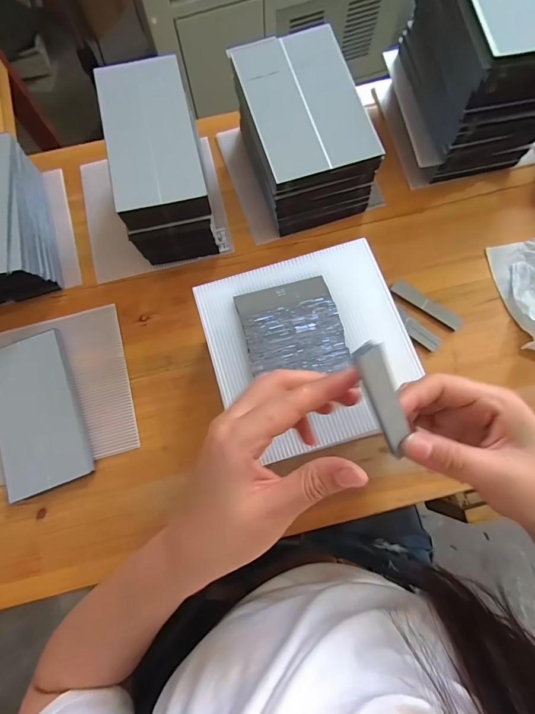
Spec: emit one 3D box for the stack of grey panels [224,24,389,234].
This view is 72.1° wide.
[{"bbox_3d":[0.037,-0.234,0.400,0.113,0.098,0.166,-16,77,-3],"label":"stack of grey panels"}]

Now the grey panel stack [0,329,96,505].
[{"bbox_3d":[-0.236,0.057,0.379,0.082,0.014,0.156,-21,77,-4],"label":"grey panel stack"}]

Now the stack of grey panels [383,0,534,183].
[{"bbox_3d":[0.220,-0.305,0.385,0.119,0.165,0.167,-14,77,-2],"label":"stack of grey panels"}]

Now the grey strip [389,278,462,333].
[{"bbox_3d":[0.175,-0.058,0.404,0.081,0.006,0.020,35,80,9],"label":"grey strip"}]

